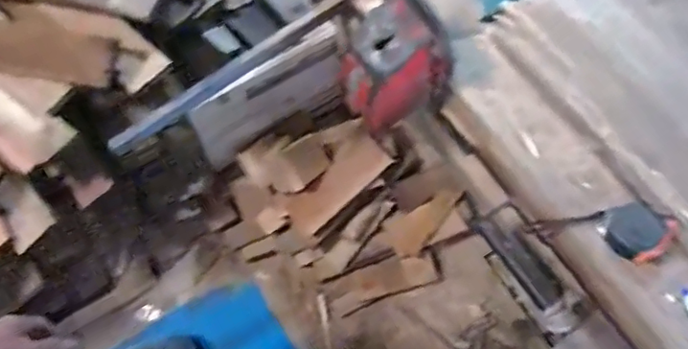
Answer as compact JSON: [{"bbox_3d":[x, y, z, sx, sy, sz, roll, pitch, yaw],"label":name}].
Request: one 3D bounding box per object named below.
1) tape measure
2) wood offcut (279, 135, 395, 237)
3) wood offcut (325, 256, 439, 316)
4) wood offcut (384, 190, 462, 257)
[{"bbox_3d":[0.354,0.066,0.668,0.066,0.029,0.066,-33,74,-8],"label":"tape measure"},{"bbox_3d":[-0.016,0.022,1.327,0.268,0.040,0.106,-40,72,-2],"label":"wood offcut"},{"bbox_3d":[0.093,0.262,1.370,0.264,0.015,0.088,-20,95,0],"label":"wood offcut"},{"bbox_3d":[0.207,0.123,1.361,0.202,0.016,0.101,-28,87,0],"label":"wood offcut"}]

